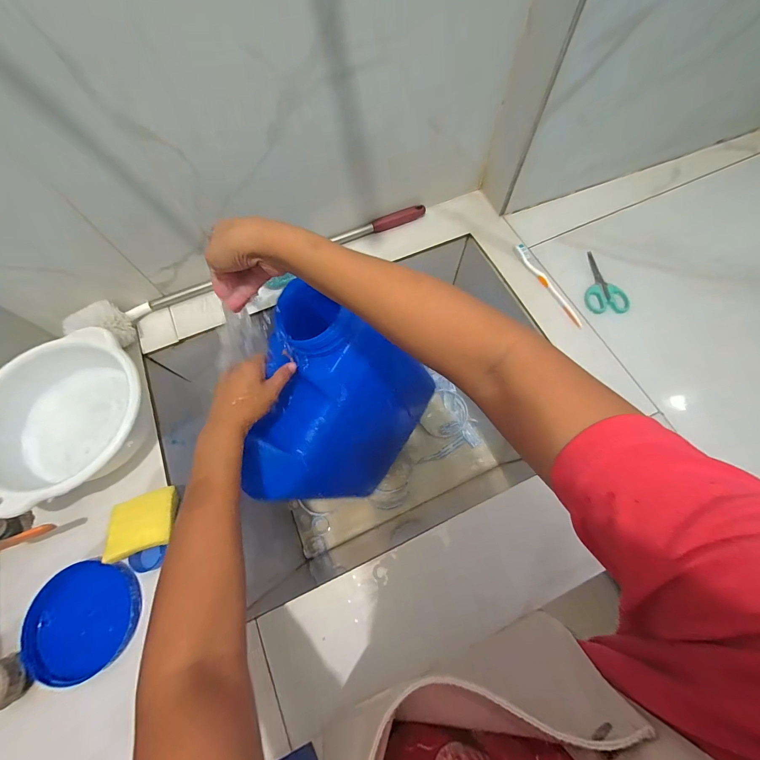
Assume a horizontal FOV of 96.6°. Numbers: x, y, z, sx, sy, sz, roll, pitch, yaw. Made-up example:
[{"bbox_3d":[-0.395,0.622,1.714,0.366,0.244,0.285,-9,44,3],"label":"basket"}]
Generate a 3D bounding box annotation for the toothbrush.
[{"bbox_3d":[0.274,-0.151,0.552,0.022,0.009,0.166,-22,70,-7],"label":"toothbrush"}]

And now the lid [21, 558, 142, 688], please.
[{"bbox_3d":[-0.353,0.281,0.396,0.109,0.024,0.109,0,69,1],"label":"lid"}]

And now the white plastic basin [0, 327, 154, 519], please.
[{"bbox_3d":[-0.396,0.059,0.450,0.198,0.088,0.182,0,69,1],"label":"white plastic basin"}]

